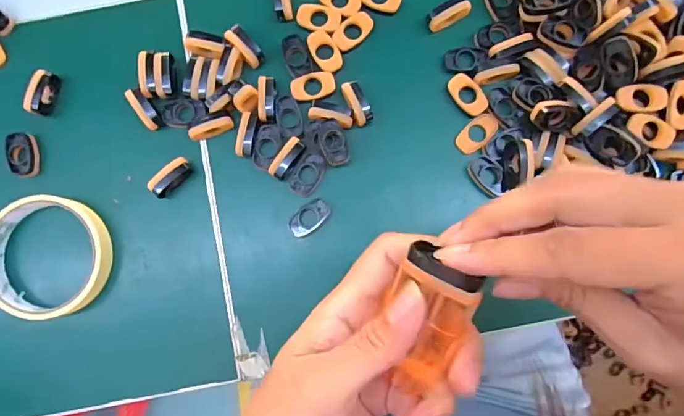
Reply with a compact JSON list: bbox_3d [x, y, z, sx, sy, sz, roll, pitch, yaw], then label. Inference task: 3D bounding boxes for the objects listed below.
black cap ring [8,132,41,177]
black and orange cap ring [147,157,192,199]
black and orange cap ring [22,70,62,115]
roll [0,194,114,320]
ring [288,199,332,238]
[{"bbox_3d":[-0.235,-0.040,0.341,0.017,0.008,0.032,-6,85,0],"label":"black cap ring"},{"bbox_3d":[-0.123,-0.022,0.338,0.031,0.017,0.014,-44,86,-3],"label":"black and orange cap ring"},{"bbox_3d":[-0.225,-0.087,0.347,0.011,0.018,0.033,17,85,2],"label":"black and orange cap ring"},{"bbox_3d":[-0.211,0.035,0.333,0.084,0.025,0.085,0,85,1],"label":"roll"},{"bbox_3d":[-0.023,0.008,0.337,0.033,0.009,0.018,-41,86,-3],"label":"ring"}]

